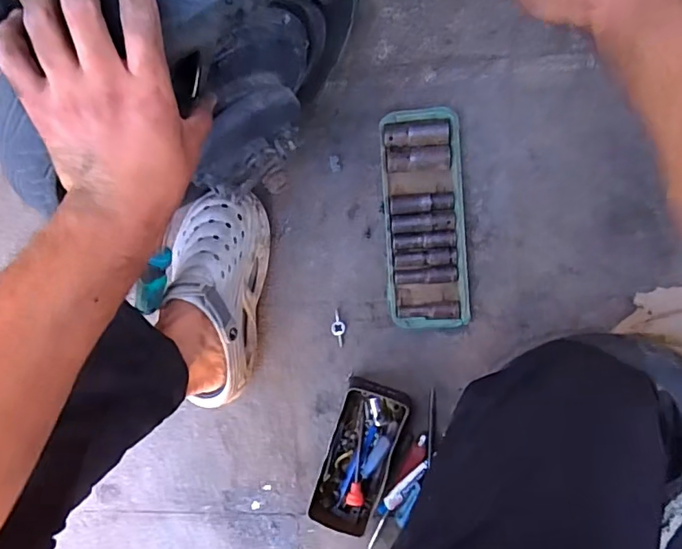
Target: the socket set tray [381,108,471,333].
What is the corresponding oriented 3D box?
[{"bbox_3d":[0.107,-0.068,0.645,0.099,0.035,0.272,-3,95,6],"label":"socket set tray"}]

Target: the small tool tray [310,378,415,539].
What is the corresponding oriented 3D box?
[{"bbox_3d":[0.027,0.247,0.676,0.097,0.052,0.198,18,97,4],"label":"small tool tray"}]

